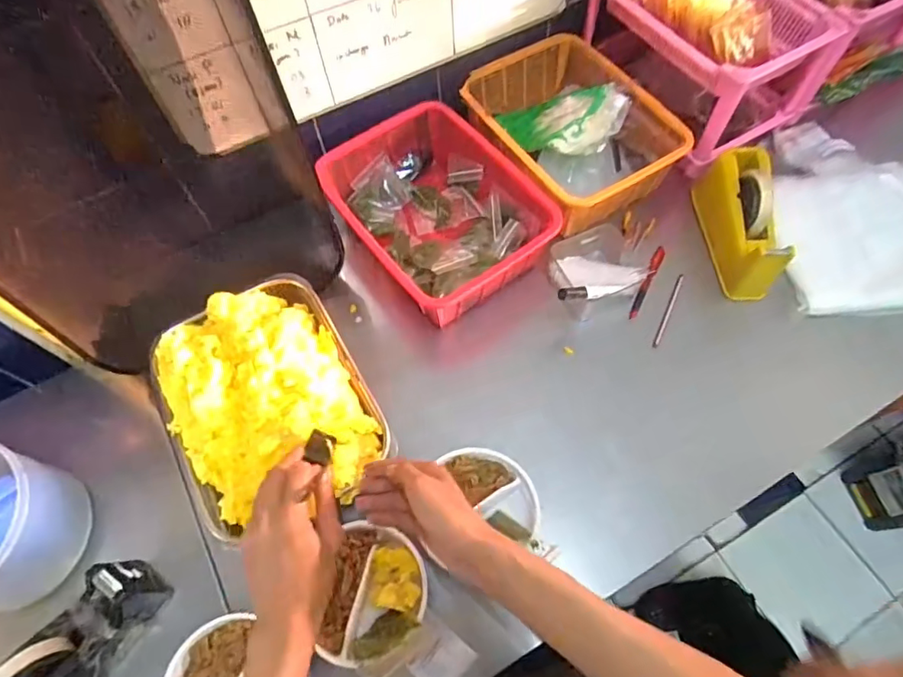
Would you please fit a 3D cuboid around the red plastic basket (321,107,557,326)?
[{"bbox_3d":[-0.020,-0.178,0.760,0.224,0.102,0.299,-34,67,-14],"label":"red plastic basket"}]

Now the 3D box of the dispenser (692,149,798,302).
[{"bbox_3d":[0.401,-0.168,0.738,0.055,0.119,0.195,-7,63,-1],"label":"dispenser"}]

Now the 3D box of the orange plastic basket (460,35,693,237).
[{"bbox_3d":[0.162,-0.314,0.798,0.232,0.103,0.294,-32,67,-13],"label":"orange plastic basket"}]

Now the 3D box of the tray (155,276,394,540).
[{"bbox_3d":[-0.216,0.059,0.610,0.210,0.052,0.283,-27,66,-11],"label":"tray"}]

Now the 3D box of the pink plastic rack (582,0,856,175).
[{"bbox_3d":[0.379,-0.449,0.801,0.229,0.180,0.302,-26,65,-11],"label":"pink plastic rack"}]

